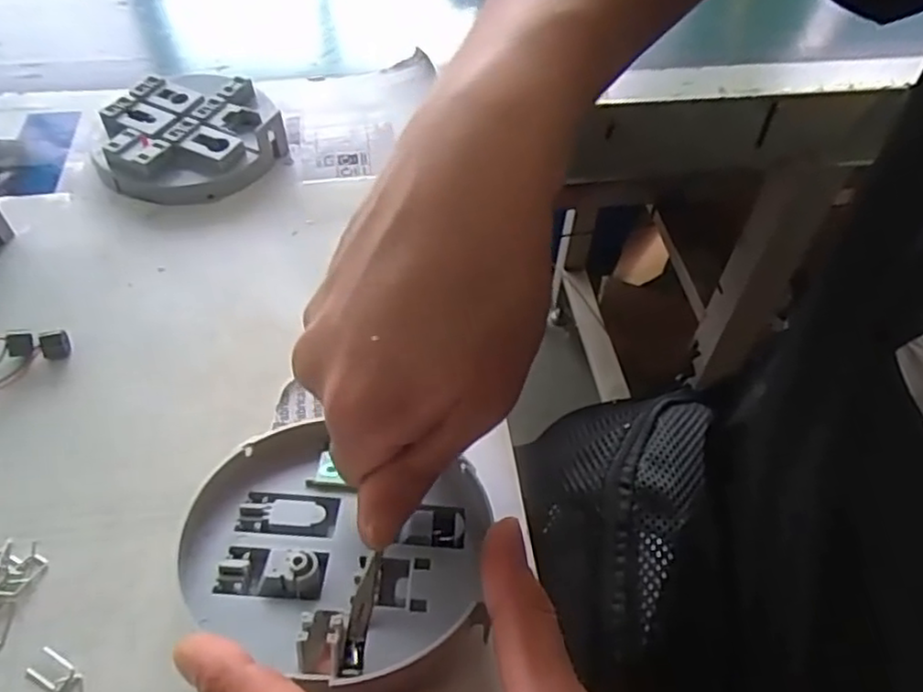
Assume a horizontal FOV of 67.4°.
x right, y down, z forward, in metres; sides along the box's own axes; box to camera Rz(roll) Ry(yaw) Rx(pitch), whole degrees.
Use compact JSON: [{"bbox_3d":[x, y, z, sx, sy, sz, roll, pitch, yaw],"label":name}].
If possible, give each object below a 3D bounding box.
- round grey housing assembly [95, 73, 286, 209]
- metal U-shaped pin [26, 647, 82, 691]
[{"bbox_3d":[-0.156,-0.121,0.396,0.098,0.025,0.090,1,51,-1],"label":"round grey housing assembly"},{"bbox_3d":[-0.137,0.109,0.232,0.017,0.004,0.009,23,54,16],"label":"metal U-shaped pin"}]

